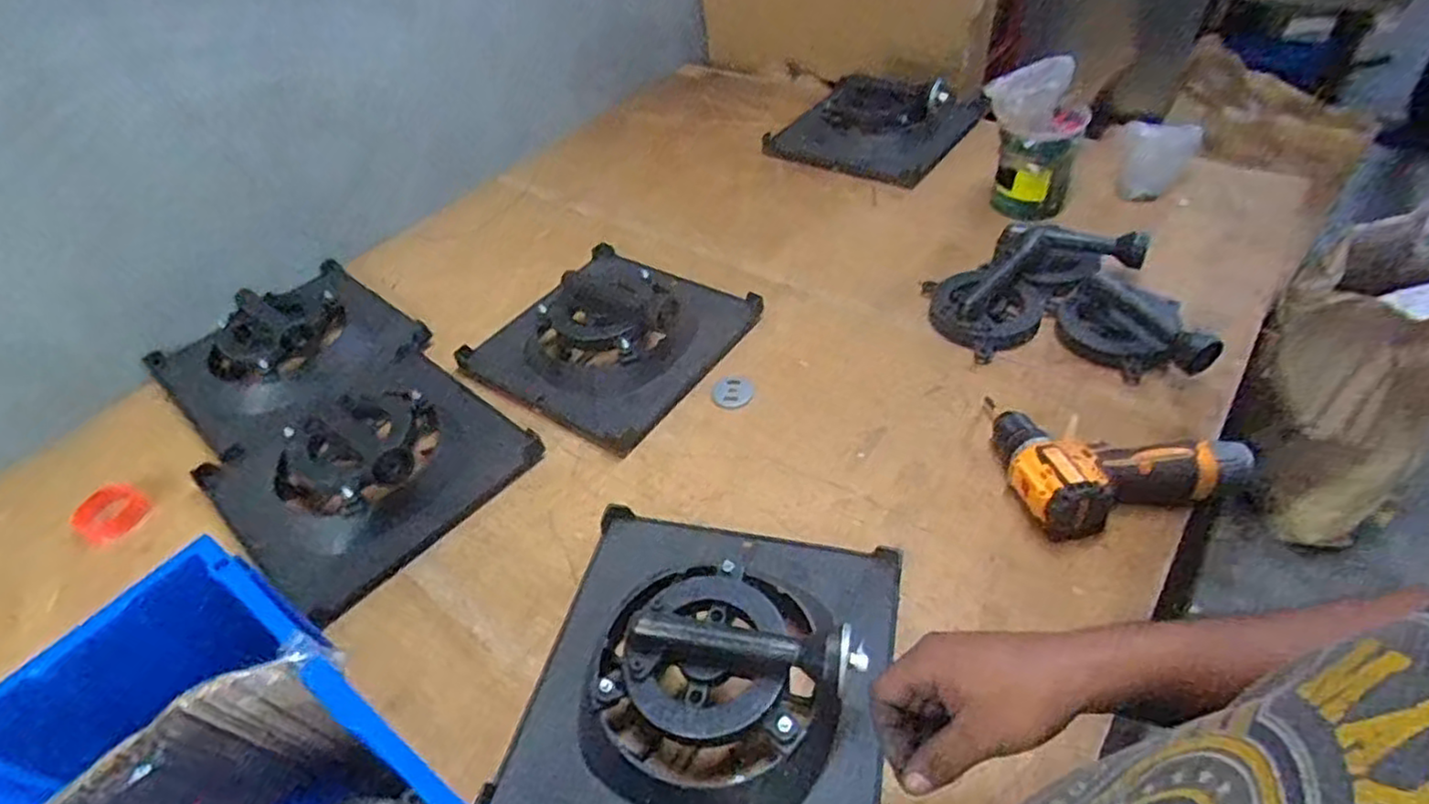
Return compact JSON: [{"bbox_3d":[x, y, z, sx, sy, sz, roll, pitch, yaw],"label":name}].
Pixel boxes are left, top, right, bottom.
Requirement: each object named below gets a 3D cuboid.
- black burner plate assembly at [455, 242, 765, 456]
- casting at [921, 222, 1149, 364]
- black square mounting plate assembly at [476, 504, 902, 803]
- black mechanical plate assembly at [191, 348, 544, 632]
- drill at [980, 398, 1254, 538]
[{"bbox_3d":[-0.139,-0.111,0.955,0.297,0.087,0.311,25,53,28],"label":"black burner plate assembly"},{"bbox_3d":[0.424,-0.175,0.978,0.309,0.057,0.163,-27,48,-19],"label":"casting"},{"bbox_3d":[-0.009,0.214,0.596,0.297,0.101,0.307,7,47,14],"label":"black square mounting plate assembly"},{"bbox_3d":[-0.409,0.058,0.827,0.297,0.066,0.295,29,55,30],"label":"black mechanical plate assembly"},{"bbox_3d":[0.402,0.040,0.744,0.205,0.067,0.178,-10,45,-3],"label":"drill"}]

